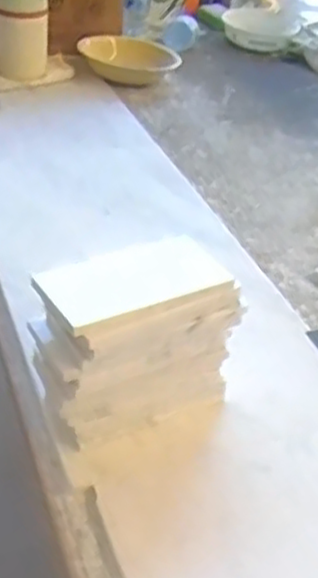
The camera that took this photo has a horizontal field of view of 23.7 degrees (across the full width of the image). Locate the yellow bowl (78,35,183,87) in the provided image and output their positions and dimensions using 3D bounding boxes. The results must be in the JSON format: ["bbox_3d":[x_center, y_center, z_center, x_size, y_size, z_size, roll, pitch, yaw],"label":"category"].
[{"bbox_3d":[-0.048,-0.401,1.340,0.169,0.048,0.138,-7,39,-19],"label":"yellow bowl"}]

